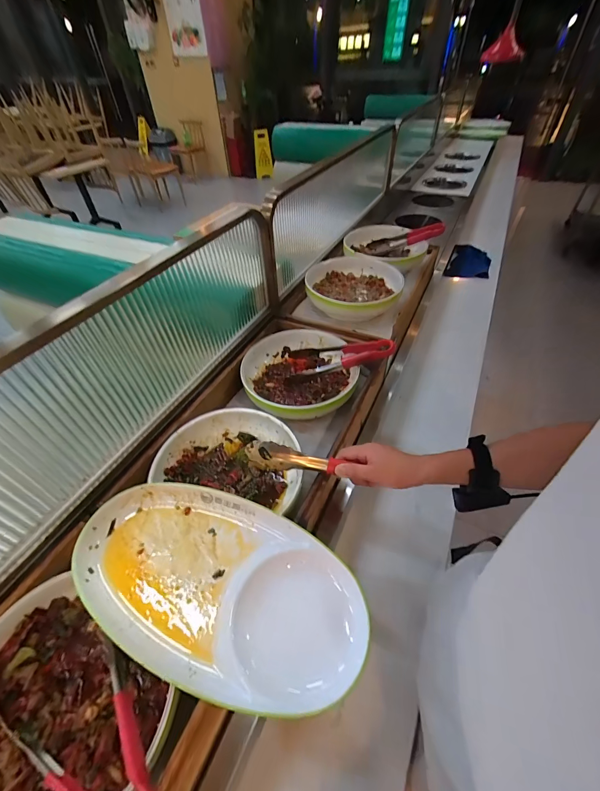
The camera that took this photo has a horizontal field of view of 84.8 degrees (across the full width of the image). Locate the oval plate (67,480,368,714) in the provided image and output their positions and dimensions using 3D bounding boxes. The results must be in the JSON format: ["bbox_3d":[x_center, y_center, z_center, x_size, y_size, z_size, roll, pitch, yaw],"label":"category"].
[{"bbox_3d":[-0.104,0.222,0.399,0.357,0.031,0.189,15,49,15],"label":"oval plate"}]

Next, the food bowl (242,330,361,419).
[{"bbox_3d":[-0.003,-0.045,0.714,0.229,0.064,0.245,-1,47,1],"label":"food bowl"}]

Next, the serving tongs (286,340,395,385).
[{"bbox_3d":[0.086,-0.082,0.718,0.234,0.043,0.102,-11,44,22],"label":"serving tongs"}]

